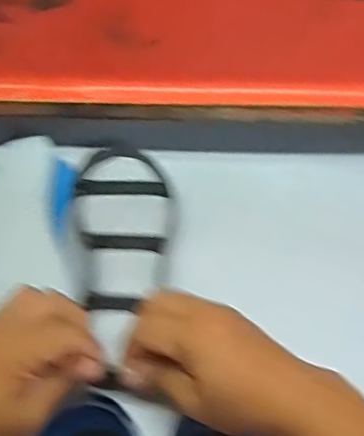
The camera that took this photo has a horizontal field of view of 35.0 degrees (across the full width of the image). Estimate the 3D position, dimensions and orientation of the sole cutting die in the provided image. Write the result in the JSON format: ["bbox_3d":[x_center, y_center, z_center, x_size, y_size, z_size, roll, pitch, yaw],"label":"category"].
[{"bbox_3d":[-0.049,0.023,0.490,0.087,0.018,0.267,-2,43,-4],"label":"sole cutting die"}]

